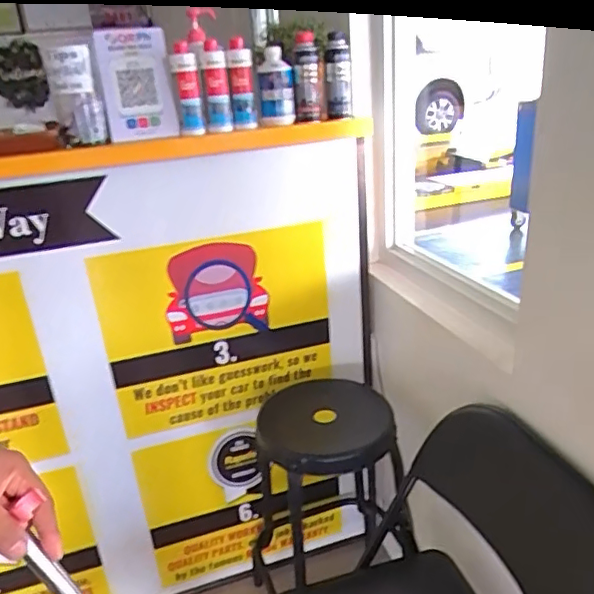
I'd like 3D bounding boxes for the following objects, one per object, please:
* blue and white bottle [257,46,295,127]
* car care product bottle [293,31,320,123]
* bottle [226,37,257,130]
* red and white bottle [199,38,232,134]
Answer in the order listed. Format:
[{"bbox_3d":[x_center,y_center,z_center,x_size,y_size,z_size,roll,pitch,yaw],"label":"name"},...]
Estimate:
[{"bbox_3d":[-0.042,-0.400,1.076,0.070,0.138,0.064,-4,22,0],"label":"blue and white bottle"},{"bbox_3d":[0.017,-0.426,1.094,0.048,0.159,0.059,-2,22,5],"label":"car care product bottle"},{"bbox_3d":[-0.107,-0.407,1.084,0.047,0.160,0.055,-6,22,-4],"label":"bottle"},{"bbox_3d":[-0.158,-0.400,1.077,0.051,0.160,0.037,-4,22,0],"label":"red and white bottle"}]

